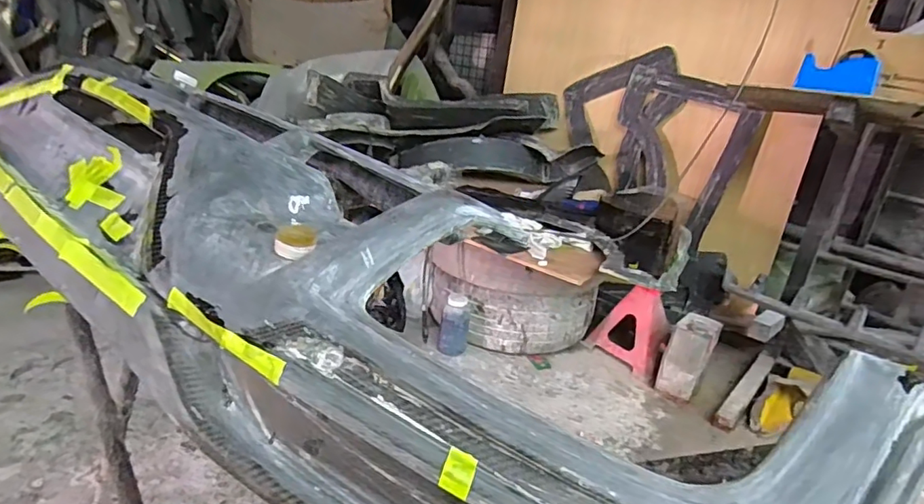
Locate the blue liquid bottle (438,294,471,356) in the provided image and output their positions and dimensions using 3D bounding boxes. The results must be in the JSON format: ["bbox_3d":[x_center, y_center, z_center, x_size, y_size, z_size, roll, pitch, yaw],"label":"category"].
[{"bbox_3d":[-0.022,0.228,1.718,0.094,0.171,0.109,6,22,0],"label":"blue liquid bottle"}]

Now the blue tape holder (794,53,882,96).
[{"bbox_3d":[0.892,-0.421,1.269,0.165,0.080,0.040,22,27,34],"label":"blue tape holder"}]

